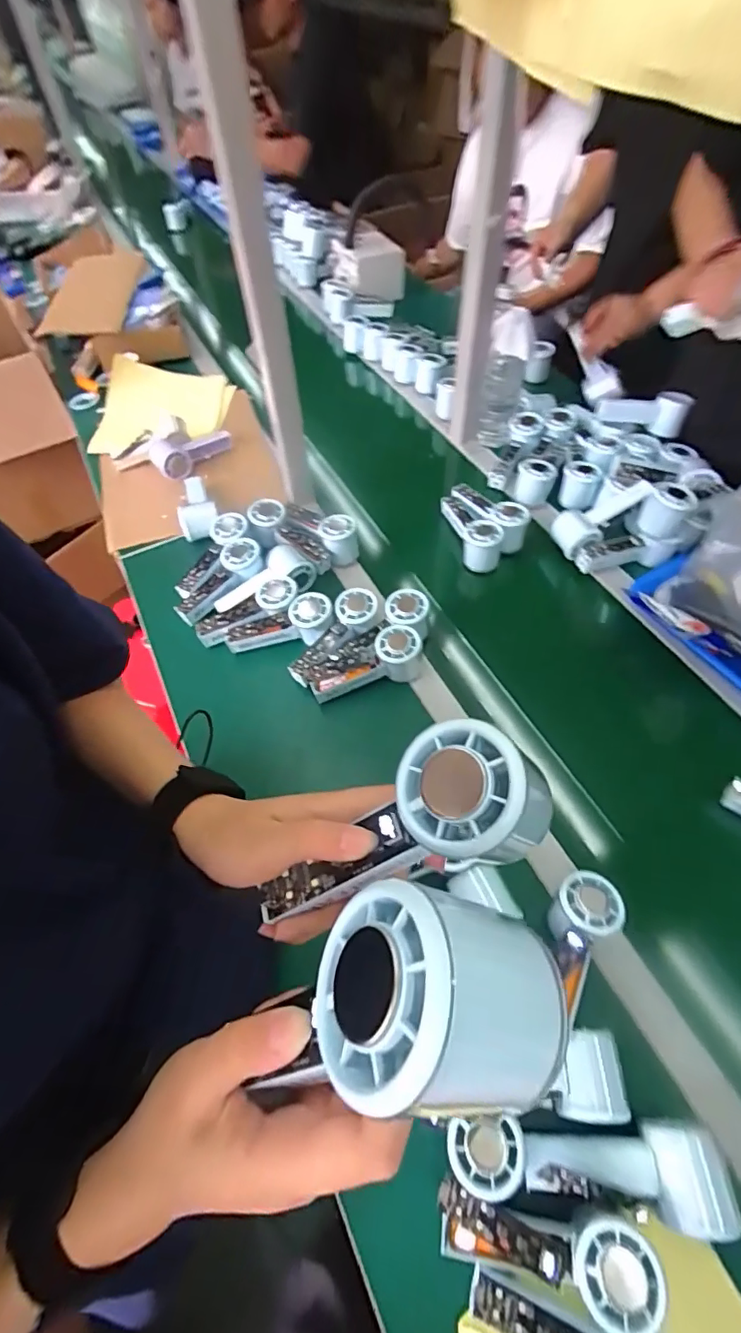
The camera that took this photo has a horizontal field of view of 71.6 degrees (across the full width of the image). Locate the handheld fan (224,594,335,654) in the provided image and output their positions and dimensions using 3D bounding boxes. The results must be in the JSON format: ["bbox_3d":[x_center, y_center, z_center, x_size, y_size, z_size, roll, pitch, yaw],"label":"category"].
[{"bbox_3d":[-0.123,-0.054,0.712,0.153,0.048,0.056,-17,57,9],"label":"handheld fan"}]

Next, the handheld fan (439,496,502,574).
[{"bbox_3d":[0.160,-0.220,0.806,0.052,0.060,0.153,-11,58,-4],"label":"handheld fan"}]

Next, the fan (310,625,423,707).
[{"bbox_3d":[-0.003,0.002,0.676,0.153,0.055,0.059,-24,59,3],"label":"fan"}]

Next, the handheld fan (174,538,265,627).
[{"bbox_3d":[-0.222,-0.124,0.756,0.059,0.031,0.147,38,81,24],"label":"handheld fan"}]

